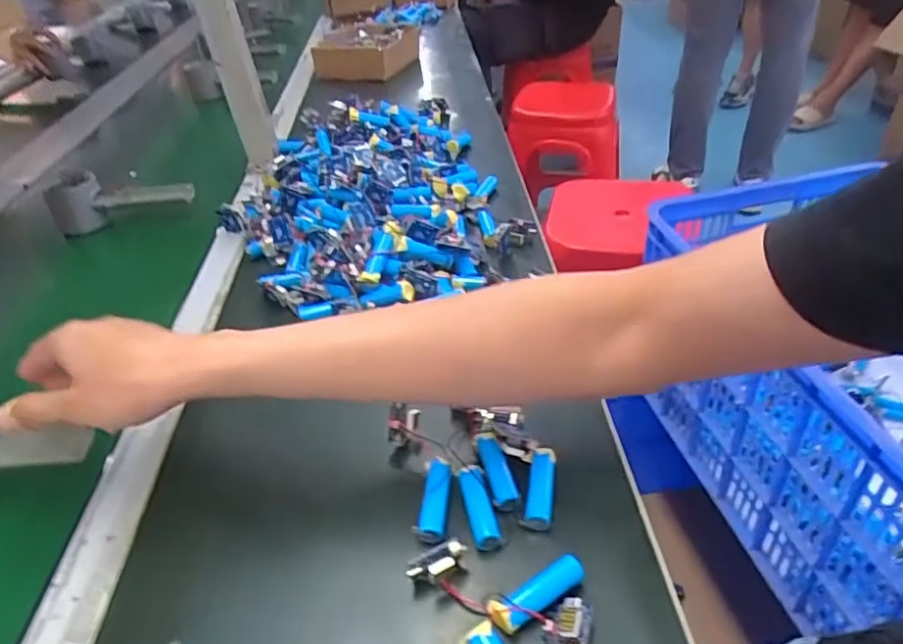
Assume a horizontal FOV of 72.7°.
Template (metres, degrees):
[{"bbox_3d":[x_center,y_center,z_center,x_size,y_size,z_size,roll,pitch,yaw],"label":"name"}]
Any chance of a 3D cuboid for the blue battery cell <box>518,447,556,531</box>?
[{"bbox_3d":[0.054,0.100,0.368,0.017,0.013,0.050,7,39,15],"label":"blue battery cell"}]

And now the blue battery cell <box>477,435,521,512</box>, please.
[{"bbox_3d":[0.028,0.091,0.378,0.016,0.011,0.051,-12,39,-10],"label":"blue battery cell"}]

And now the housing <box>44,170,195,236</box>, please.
[{"bbox_3d":[-0.380,-0.137,0.699,0.165,0.053,0.047,-1,38,4],"label":"housing"}]

